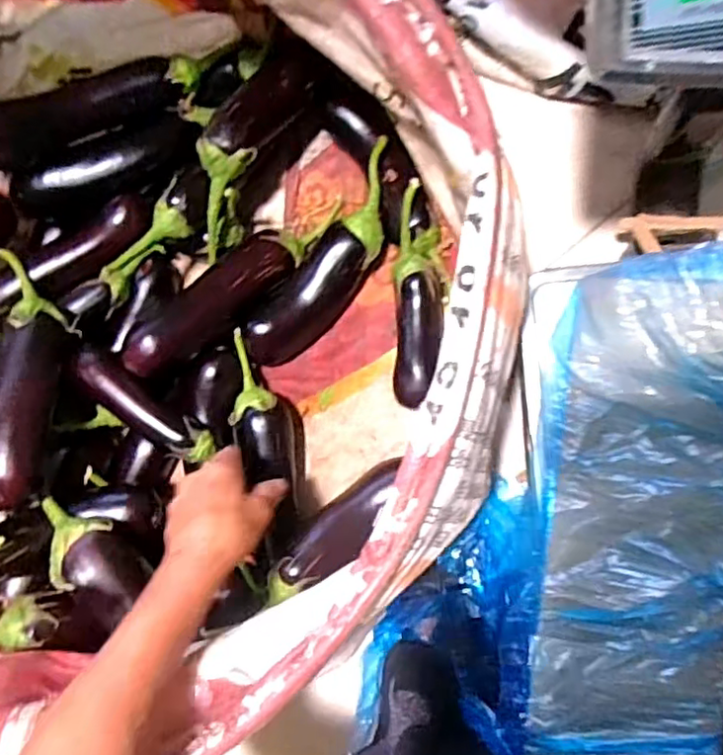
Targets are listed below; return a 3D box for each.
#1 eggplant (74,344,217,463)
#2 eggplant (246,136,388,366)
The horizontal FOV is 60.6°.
[{"bbox_3d":[-0.201,0.027,0.575,0.147,0.038,0.036,39,90,-1],"label":"eggplant"},{"bbox_3d":[-0.031,-0.109,0.624,0.067,0.053,0.239,37,90,8],"label":"eggplant"}]

